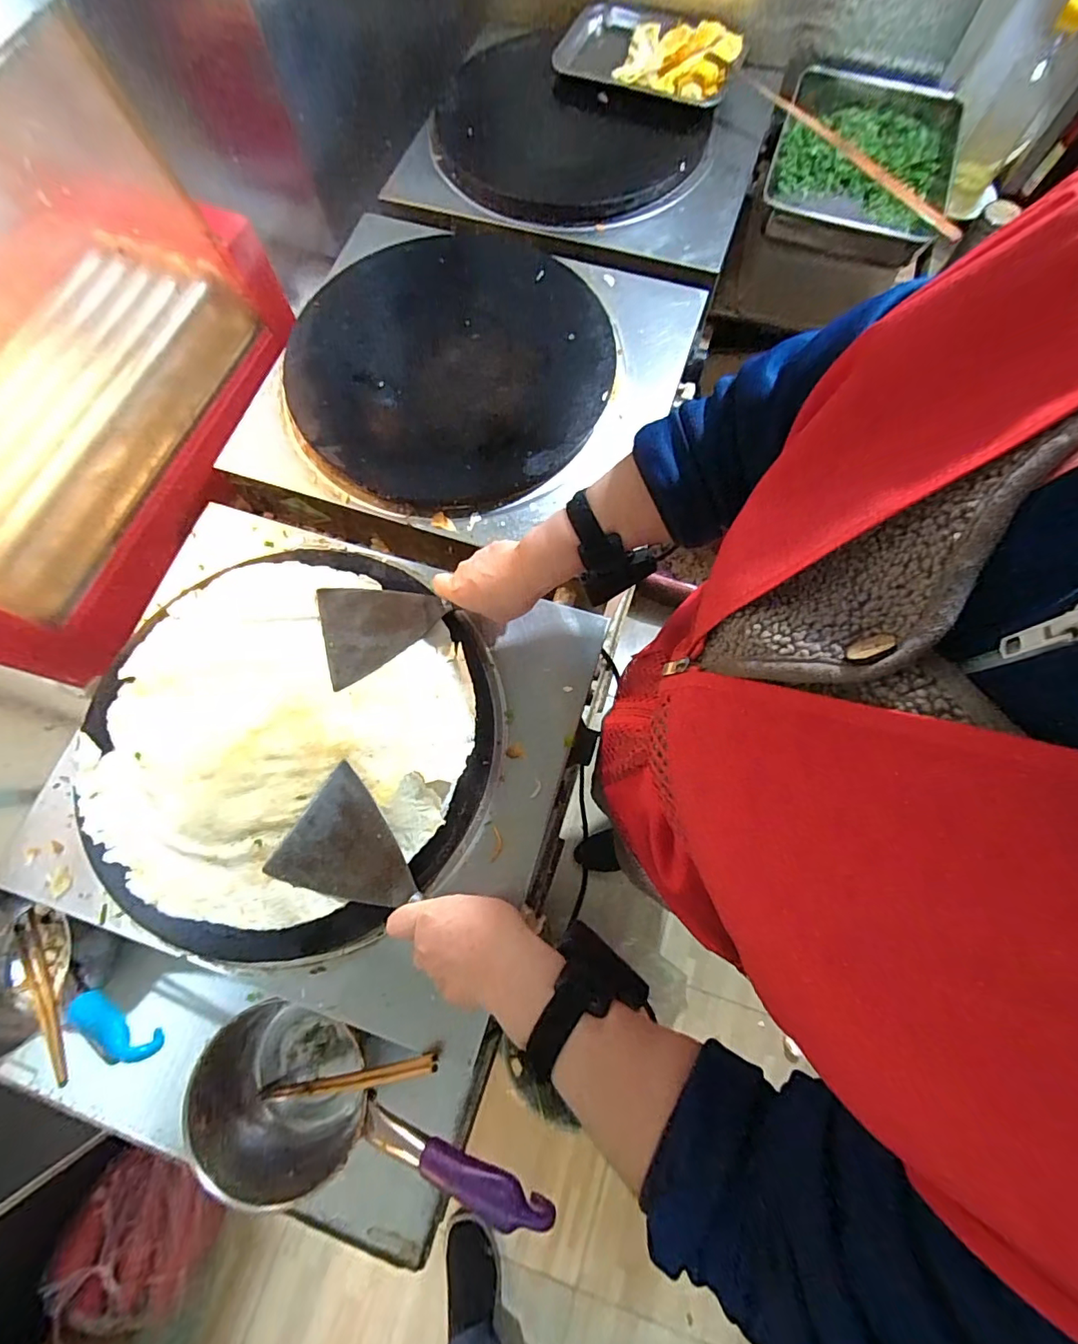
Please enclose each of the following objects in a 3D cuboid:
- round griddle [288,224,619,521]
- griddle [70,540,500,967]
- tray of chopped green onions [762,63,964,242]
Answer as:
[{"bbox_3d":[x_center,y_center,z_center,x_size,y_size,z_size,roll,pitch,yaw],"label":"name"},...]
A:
[{"bbox_3d":[-0.105,-0.379,0.637,0.374,0.039,0.399,0,74,1],"label":"round griddle"},{"bbox_3d":[-0.229,0.059,0.505,0.368,0.053,0.370,0,74,1],"label":"griddle"},{"bbox_3d":[0.468,-0.730,0.745,0.248,0.073,0.290,18,75,6],"label":"tray of chopped green onions"}]

